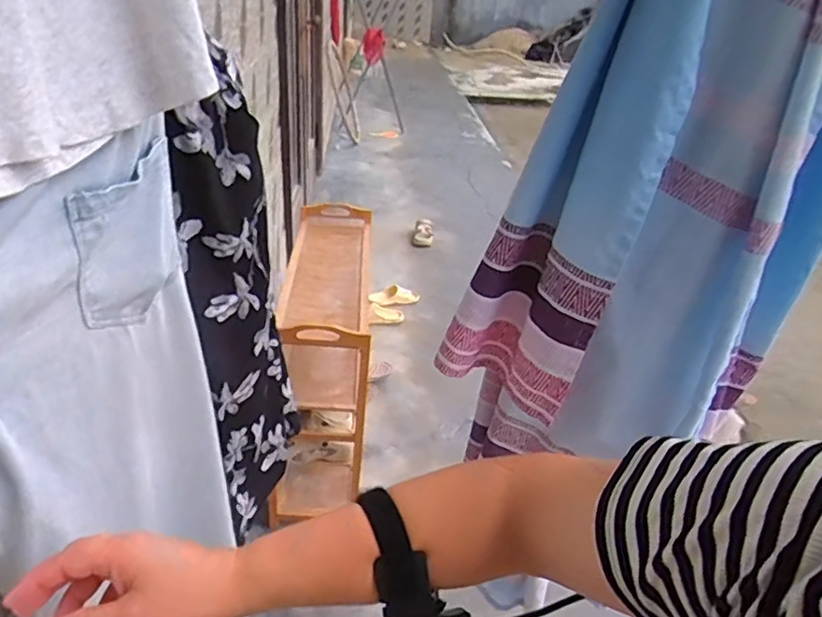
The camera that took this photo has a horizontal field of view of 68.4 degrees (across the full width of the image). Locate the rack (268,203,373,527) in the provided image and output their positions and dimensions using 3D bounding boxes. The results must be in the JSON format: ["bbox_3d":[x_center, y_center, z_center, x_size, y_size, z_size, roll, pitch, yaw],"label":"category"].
[{"bbox_3d":[-0.254,0.175,1.833,0.238,0.747,0.737,3,30,-3],"label":"rack"}]

